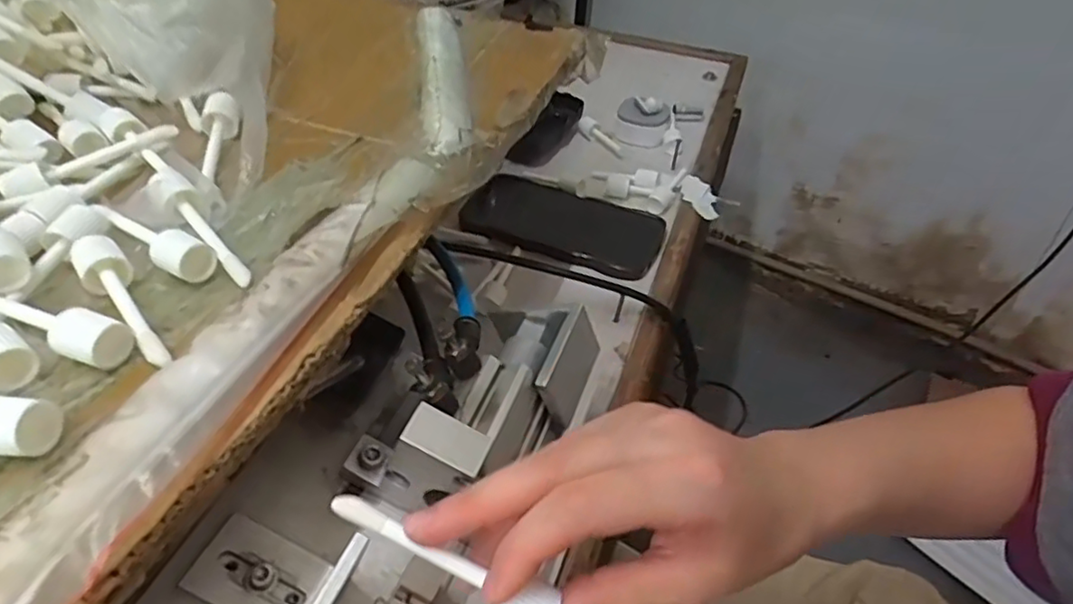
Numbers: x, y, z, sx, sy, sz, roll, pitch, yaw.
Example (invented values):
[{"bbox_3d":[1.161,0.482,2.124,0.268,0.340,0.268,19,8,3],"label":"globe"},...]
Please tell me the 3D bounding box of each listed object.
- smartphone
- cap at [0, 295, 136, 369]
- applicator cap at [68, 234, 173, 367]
[{"bbox_3d":[0.021,-0.068,0.542,0.167,0.014,0.085,18,47,15],"label":"smartphone"},{"bbox_3d":[-0.189,0.006,0.245,0.083,0.015,0.020,21,48,17],"label":"cap"},{"bbox_3d":[-0.166,0.000,0.253,0.018,0.014,0.081,-31,54,-29],"label":"applicator cap"}]

